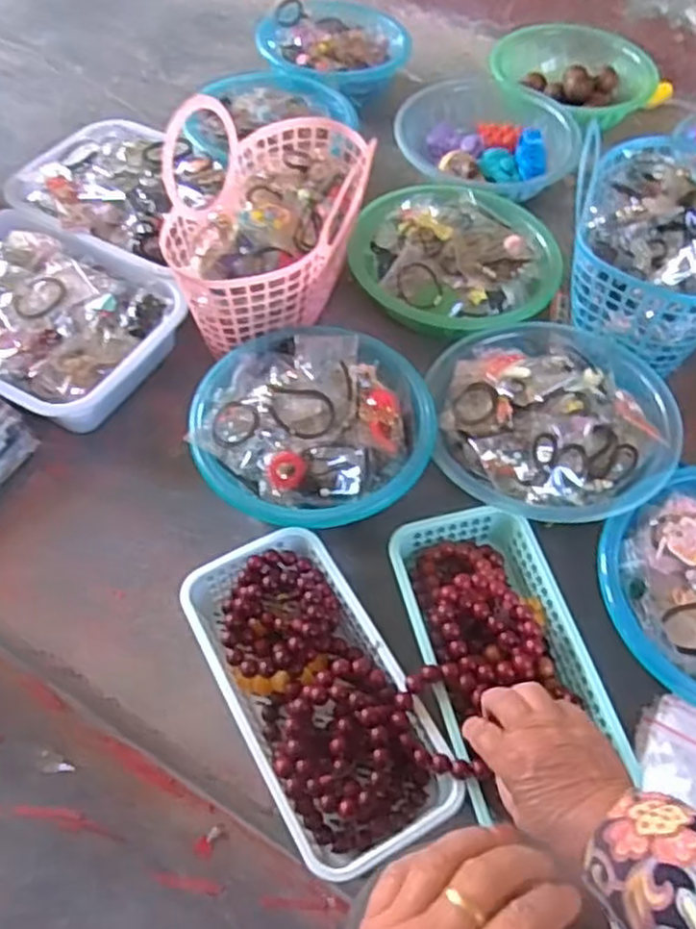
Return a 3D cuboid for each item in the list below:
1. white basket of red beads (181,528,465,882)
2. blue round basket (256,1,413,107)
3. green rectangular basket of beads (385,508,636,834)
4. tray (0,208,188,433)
[{"bbox_3d":[-0.030,0.181,0.599,0.126,0.071,0.264,-24,61,-19],"label":"white basket of red beads"},{"bbox_3d":[-0.027,-0.616,1.133,0.203,0.094,0.232,32,59,16],"label":"blue round basket"},{"bbox_3d":[0.124,0.145,0.619,0.129,0.049,0.233,-11,57,-11],"label":"green rectangular basket of beads"},{"bbox_3d":[-0.339,-0.155,0.792,0.293,0.087,0.208,24,58,12],"label":"tray"}]

